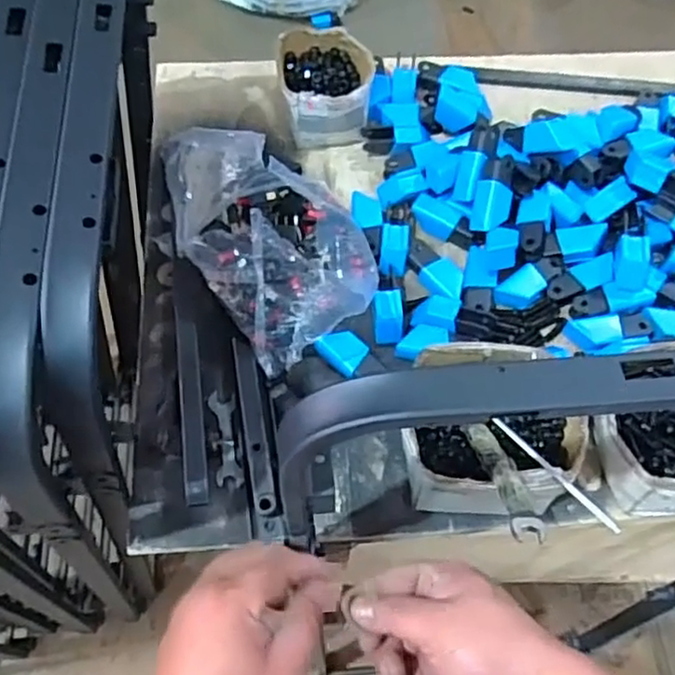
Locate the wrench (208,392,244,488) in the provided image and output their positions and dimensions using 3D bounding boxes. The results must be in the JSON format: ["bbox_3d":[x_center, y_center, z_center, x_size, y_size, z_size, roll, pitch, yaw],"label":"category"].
[{"bbox_3d":[-0.107,0.097,0.654,0.025,0.005,0.088,-8,69,-9],"label":"wrench"}]

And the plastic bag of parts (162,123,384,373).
[{"bbox_3d":[-0.071,-0.111,0.669,0.153,0.125,0.262,-35,70,-17],"label":"plastic bag of parts"}]

